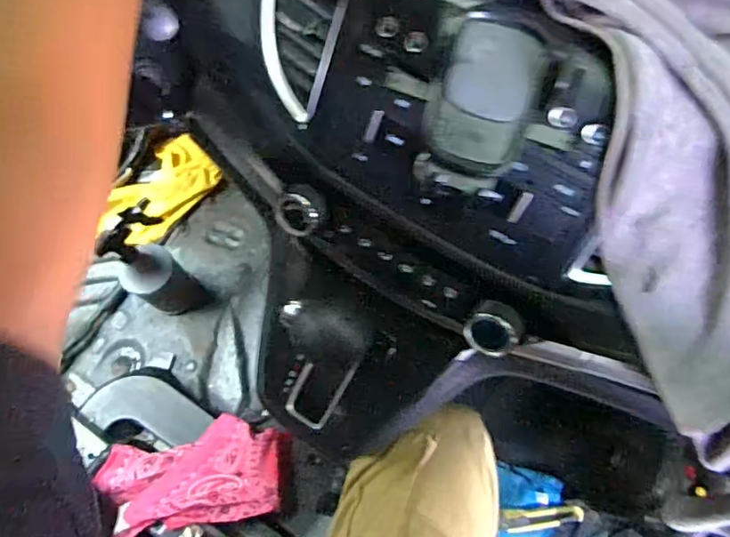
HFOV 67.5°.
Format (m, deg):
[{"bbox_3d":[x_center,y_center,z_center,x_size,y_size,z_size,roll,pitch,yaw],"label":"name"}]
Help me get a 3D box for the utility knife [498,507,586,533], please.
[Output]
[{"bbox_3d":[0.291,0.414,0.902,0.139,0.009,0.037,-4,84,-2],"label":"utility knife"}]

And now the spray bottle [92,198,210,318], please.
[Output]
[{"bbox_3d":[-0.346,0.007,0.920,0.071,0.303,0.105,39,69,15],"label":"spray bottle"}]

